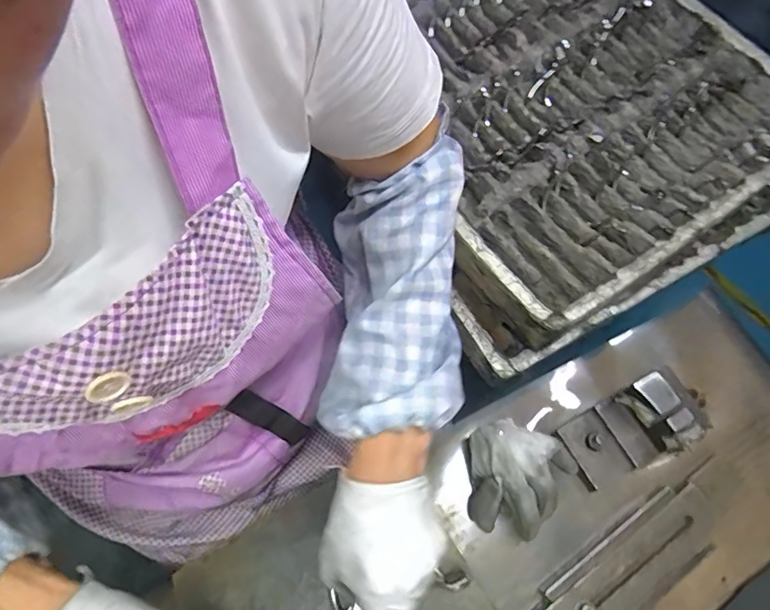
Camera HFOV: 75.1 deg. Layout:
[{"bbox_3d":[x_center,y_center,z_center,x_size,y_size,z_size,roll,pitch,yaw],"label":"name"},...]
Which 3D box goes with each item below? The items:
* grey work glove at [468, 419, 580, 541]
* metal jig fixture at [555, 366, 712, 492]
[{"bbox_3d":[0.115,0.151,0.436,0.080,0.061,0.096,1,68,0],"label":"grey work glove"},{"bbox_3d":[0.212,0.113,0.442,0.092,0.073,0.064,-27,71,-10],"label":"metal jig fixture"}]

